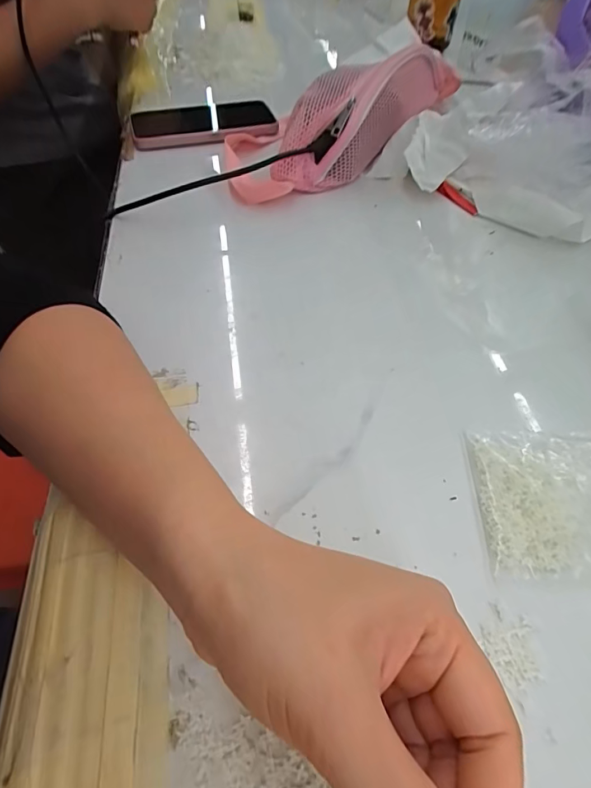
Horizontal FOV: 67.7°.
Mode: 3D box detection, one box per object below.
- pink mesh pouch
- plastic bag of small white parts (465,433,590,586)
[{"bbox_3d":[0.078,-0.291,0.456,0.060,0.088,0.359,35,60,21],"label":"pink mesh pouch"},{"bbox_3d":[0.167,0.059,0.245,0.124,0.020,0.087,2,54,-1],"label":"plastic bag of small white parts"}]

